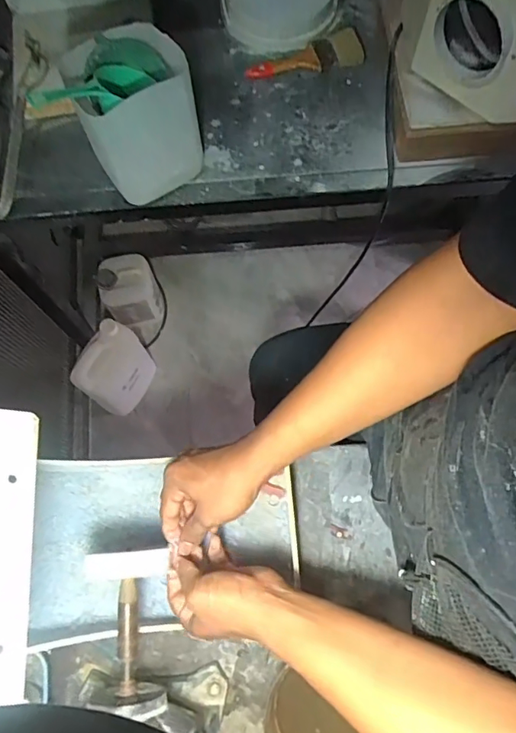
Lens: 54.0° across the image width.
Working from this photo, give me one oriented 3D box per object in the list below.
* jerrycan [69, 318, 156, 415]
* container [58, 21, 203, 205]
[{"bbox_3d":[-0.351,0.013,1.273,0.103,0.248,0.185,35,76,12],"label":"jerrycan"},{"bbox_3d":[-0.171,-0.355,0.728,0.153,0.174,0.139,-36,75,-10],"label":"container"}]

